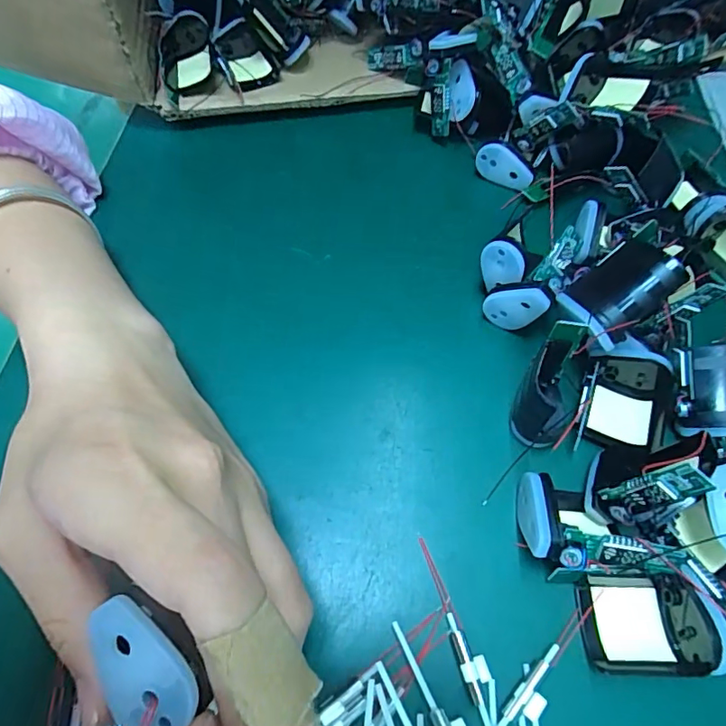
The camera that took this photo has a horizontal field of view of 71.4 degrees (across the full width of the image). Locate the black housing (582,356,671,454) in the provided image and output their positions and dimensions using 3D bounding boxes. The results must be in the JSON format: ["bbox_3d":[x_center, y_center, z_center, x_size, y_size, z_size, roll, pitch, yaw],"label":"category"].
[{"bbox_3d":[0.120,0.019,0.227,0.033,0.017,0.039,15,62,9],"label":"black housing"}]

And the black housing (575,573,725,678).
[{"bbox_3d":[0.104,0.095,0.183,0.044,0.019,0.033,1,60,1],"label":"black housing"}]

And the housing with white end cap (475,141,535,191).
[{"bbox_3d":[0.085,-0.118,0.304,0.035,0.028,0.012,31,65,17],"label":"housing with white end cap"}]

